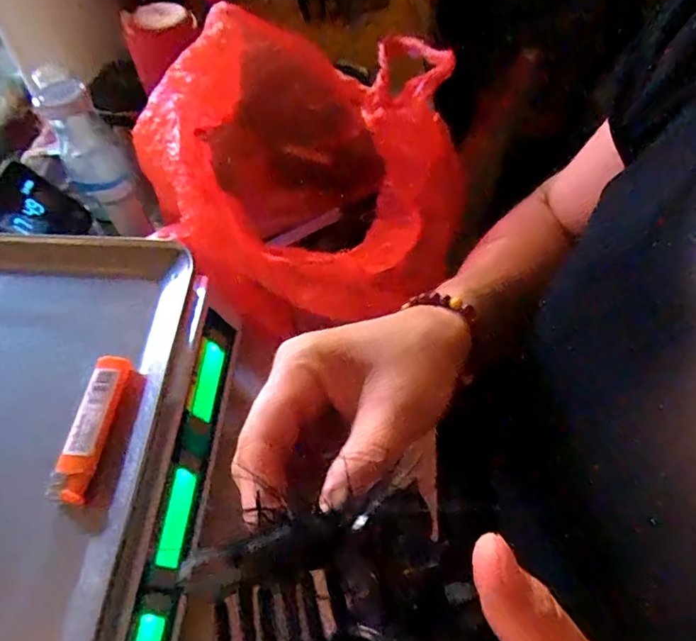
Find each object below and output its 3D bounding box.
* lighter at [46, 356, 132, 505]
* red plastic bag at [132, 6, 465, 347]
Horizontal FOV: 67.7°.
[{"bbox_3d":[-0.141,0.058,0.286,0.021,0.008,0.080,6,58,5],"label":"lighter"},{"bbox_3d":[-0.036,-0.129,0.428,0.239,0.240,0.225,-27,61,-15],"label":"red plastic bag"}]

